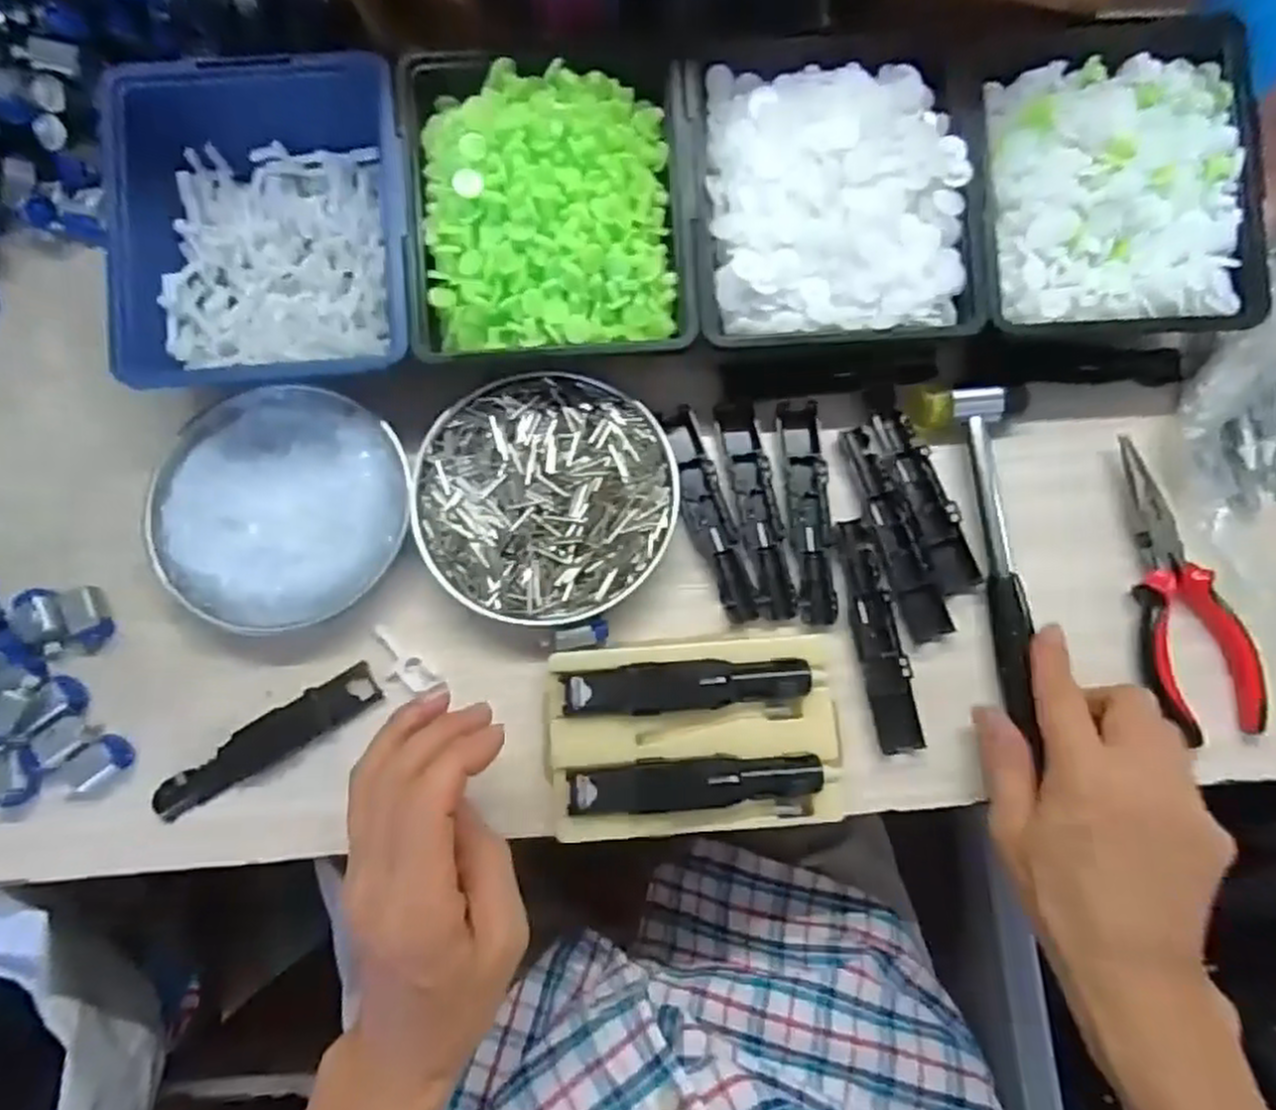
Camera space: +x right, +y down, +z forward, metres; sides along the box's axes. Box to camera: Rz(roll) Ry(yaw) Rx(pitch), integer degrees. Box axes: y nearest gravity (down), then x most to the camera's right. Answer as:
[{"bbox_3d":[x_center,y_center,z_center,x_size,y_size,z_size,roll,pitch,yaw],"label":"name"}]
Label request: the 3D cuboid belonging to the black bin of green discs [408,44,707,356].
[{"bbox_3d":[-0.046,-0.178,0.397,0.142,0.058,0.159,-4,78,-2],"label":"black bin of green discs"}]

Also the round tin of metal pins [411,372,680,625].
[{"bbox_3d":[-0.048,-0.030,0.401,0.131,0.020,0.128,1,78,-1],"label":"round tin of metal pins"}]

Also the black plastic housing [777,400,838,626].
[{"bbox_3d":[0.092,-0.023,0.412,0.022,0.011,0.120,-4,78,-2],"label":"black plastic housing"}]

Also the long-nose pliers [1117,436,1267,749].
[{"bbox_3d":[0.285,0.015,0.400,0.055,0.012,0.156,-7,78,-3],"label":"long-nose pliers"}]

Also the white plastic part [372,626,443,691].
[{"bbox_3d":[-0.123,0.055,0.395,0.018,0.005,0.043,-41,86,-9],"label":"white plastic part"}]

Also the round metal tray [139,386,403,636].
[{"bbox_3d":[-0.188,-0.028,0.399,0.127,0.018,0.125,0,78,-1],"label":"round metal tray"}]

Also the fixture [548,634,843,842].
[{"bbox_3d":[0.029,0.088,0.374,0.140,0.026,0.088,-4,78,-2],"label":"fixture"}]

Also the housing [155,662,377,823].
[{"bbox_3d":[-0.185,0.093,0.384,0.118,0.007,0.024,-30,80,-7],"label":"housing"}]

